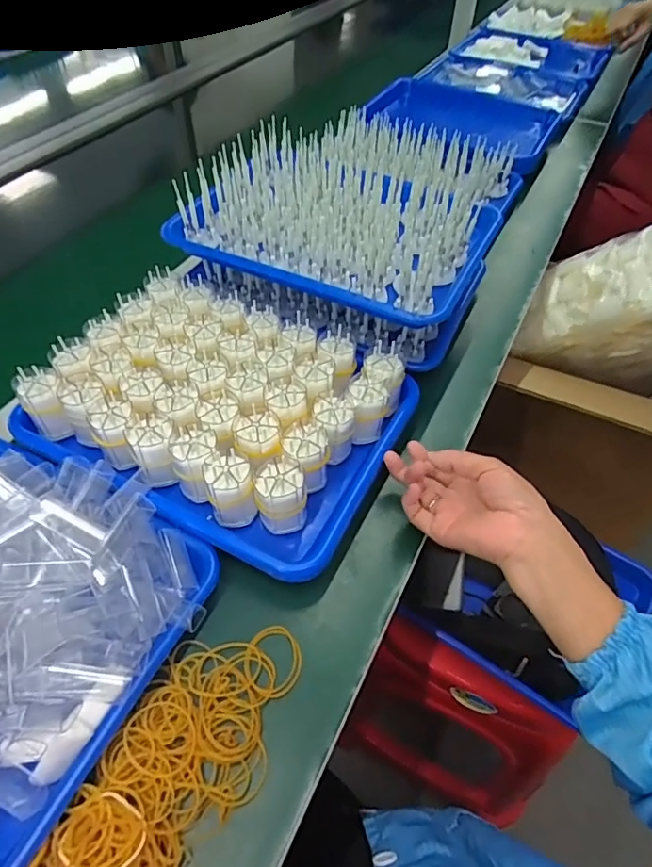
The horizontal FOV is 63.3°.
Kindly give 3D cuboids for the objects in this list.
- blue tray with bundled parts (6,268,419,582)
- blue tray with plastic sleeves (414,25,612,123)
[{"bbox_3d":[-0.097,-0.027,0.501,0.318,0.069,0.233,23,54,16],"label":"blue tray with bundled parts"},{"bbox_3d":[0.430,-0.826,1.201,0.353,0.063,0.587,24,54,17],"label":"blue tray with plastic sleeves"}]

